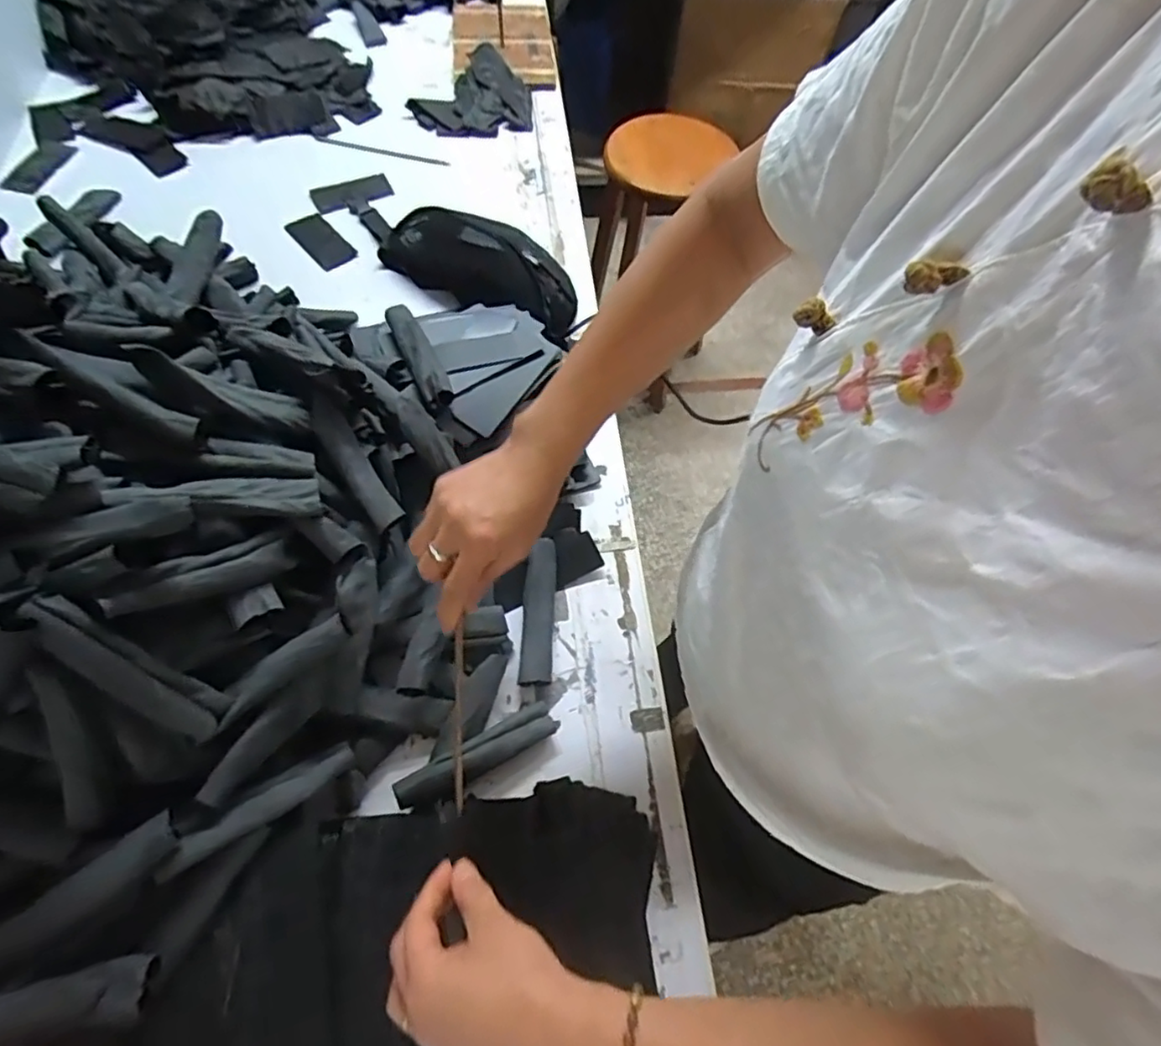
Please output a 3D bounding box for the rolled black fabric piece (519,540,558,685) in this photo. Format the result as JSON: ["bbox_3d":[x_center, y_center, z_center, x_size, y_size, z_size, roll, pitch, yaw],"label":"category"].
[{"bbox_3d":[-0.044,0.091,0.656,0.033,0.019,0.156,3,62,-1],"label":"rolled black fabric piece"}]

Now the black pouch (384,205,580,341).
[{"bbox_3d":[-0.139,-0.351,0.853,0.286,0.069,0.126,32,65,13],"label":"black pouch"}]

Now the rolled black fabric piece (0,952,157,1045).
[{"bbox_3d":[-0.373,0.316,0.400,0.168,0.037,0.035,-9,63,-8],"label":"rolled black fabric piece"}]

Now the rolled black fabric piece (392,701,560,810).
[{"bbox_3d":[-0.092,0.210,0.568,0.151,0.018,0.033,-22,64,-29],"label":"rolled black fabric piece"}]

